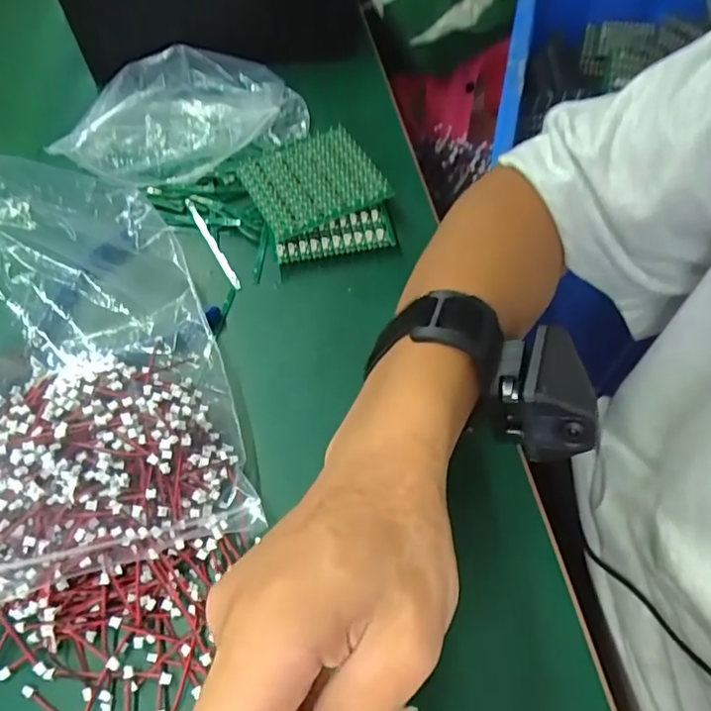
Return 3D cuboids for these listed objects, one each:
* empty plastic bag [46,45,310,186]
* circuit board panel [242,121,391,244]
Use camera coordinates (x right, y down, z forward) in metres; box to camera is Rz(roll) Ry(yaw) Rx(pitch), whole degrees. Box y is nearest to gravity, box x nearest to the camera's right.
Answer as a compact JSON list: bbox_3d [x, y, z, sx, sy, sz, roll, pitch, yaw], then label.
[{"bbox_3d":[-0.125,-0.176,0.417,0.183,0.066,0.086,-24,60,-11],"label":"empty plastic bag"},{"bbox_3d":[-0.033,-0.127,0.393,0.084,0.011,0.083,-28,63,-12],"label":"circuit board panel"}]

